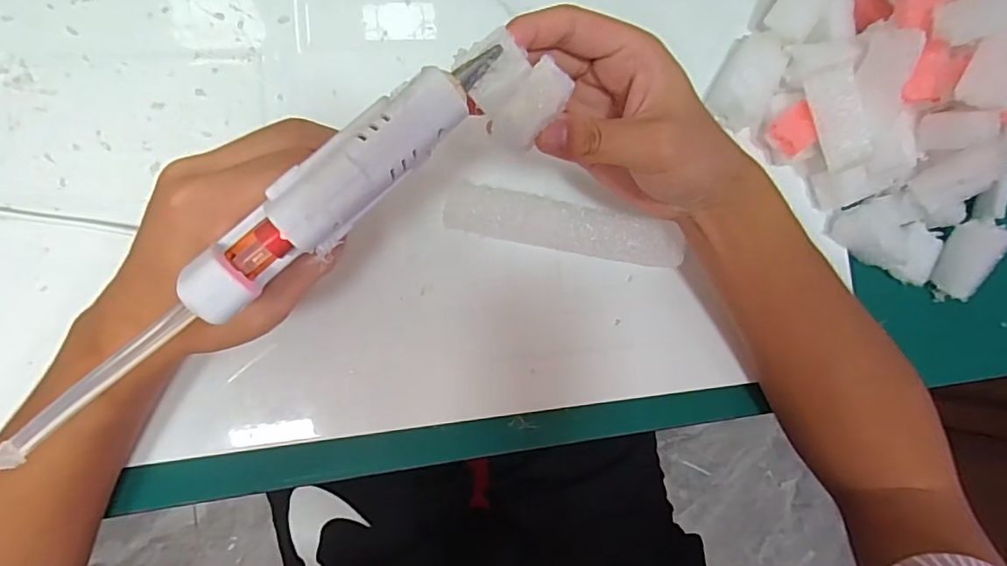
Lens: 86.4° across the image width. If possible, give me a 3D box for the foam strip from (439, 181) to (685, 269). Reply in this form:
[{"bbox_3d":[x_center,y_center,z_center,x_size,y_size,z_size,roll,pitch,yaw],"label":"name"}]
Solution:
[{"bbox_3d":[0.037,-0.034,0.330,0.145,0.021,0.031,12,83,-8],"label":"foam strip"}]

